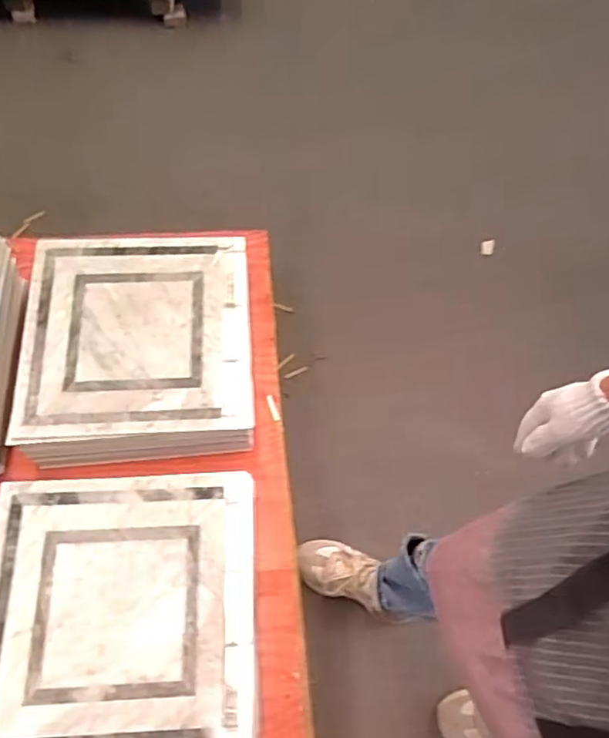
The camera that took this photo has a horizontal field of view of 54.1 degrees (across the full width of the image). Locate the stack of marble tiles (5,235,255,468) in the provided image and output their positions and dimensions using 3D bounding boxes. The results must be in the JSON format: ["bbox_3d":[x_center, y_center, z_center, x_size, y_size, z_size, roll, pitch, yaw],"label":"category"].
[{"bbox_3d":[-0.305,-0.043,1.115,0.401,0.143,0.410,-2,73,-6],"label":"stack of marble tiles"}]

